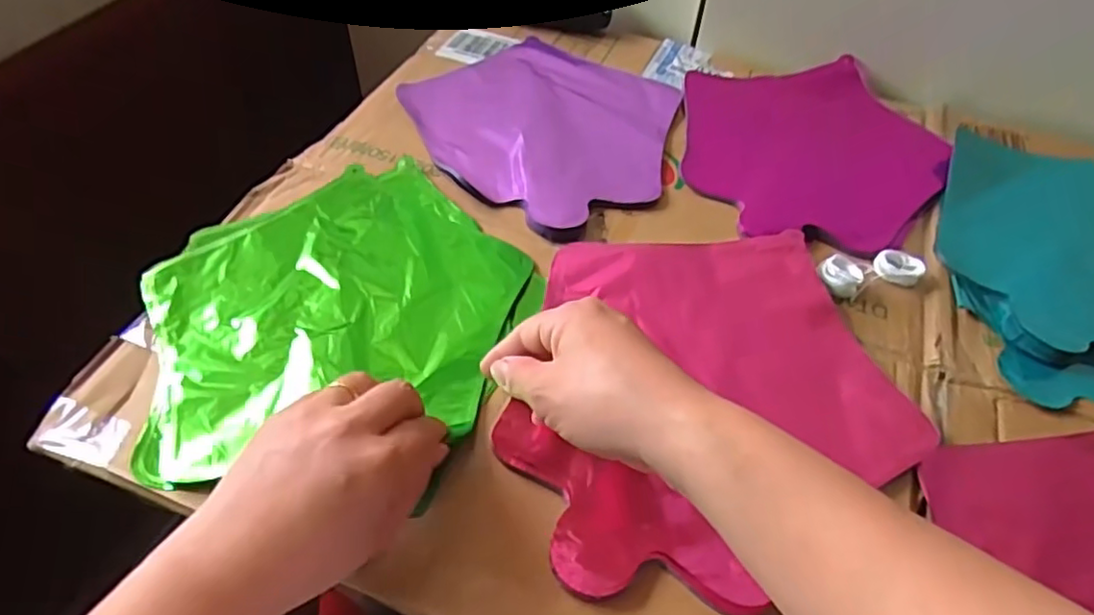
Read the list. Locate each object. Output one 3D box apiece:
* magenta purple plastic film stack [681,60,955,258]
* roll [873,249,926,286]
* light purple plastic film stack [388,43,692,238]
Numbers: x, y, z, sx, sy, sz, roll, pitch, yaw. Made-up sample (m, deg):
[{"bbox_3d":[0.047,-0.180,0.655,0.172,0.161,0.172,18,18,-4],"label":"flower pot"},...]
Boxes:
[{"bbox_3d":[0.221,-0.137,0.547,0.205,0.019,0.238,10,51,4],"label":"magenta purple plastic film stack"},{"bbox_3d":[0.245,-0.029,0.457,0.030,0.013,0.023,4,51,-1],"label":"roll"},{"bbox_3d":[0.009,-0.160,0.549,0.217,0.012,0.226,-33,60,-27],"label":"light purple plastic film stack"}]

